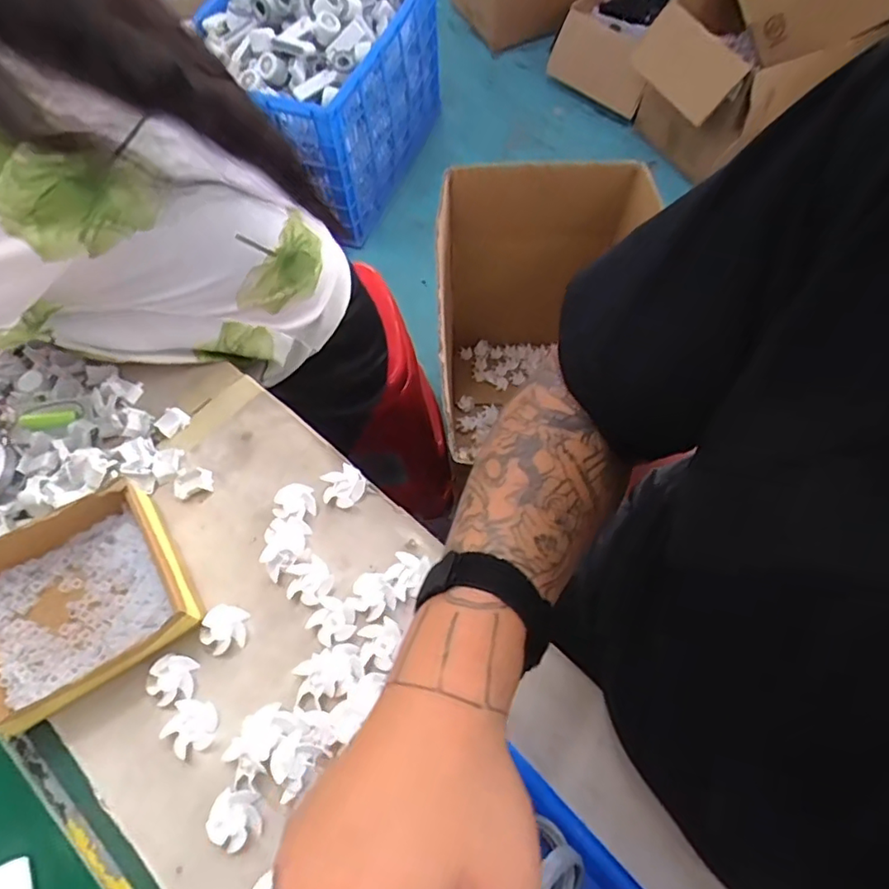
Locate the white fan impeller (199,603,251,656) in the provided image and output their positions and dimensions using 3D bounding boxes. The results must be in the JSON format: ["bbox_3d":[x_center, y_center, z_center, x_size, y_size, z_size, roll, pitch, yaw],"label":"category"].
[{"bbox_3d":[-0.182,0.153,0.483,0.035,0.010,0.039,3,65,3],"label":"white fan impeller"}]

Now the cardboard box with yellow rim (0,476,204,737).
[{"bbox_3d":[-0.300,0.130,0.472,0.160,0.053,0.140,-32,69,-13],"label":"cardboard box with yellow rim"}]

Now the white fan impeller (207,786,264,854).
[{"bbox_3d":[-0.152,0.272,0.422,0.037,0.011,0.038,0,65,1],"label":"white fan impeller"}]

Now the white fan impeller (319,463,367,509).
[{"bbox_3d":[-0.094,0.040,0.540,0.041,0.013,0.039,0,65,1],"label":"white fan impeller"}]

